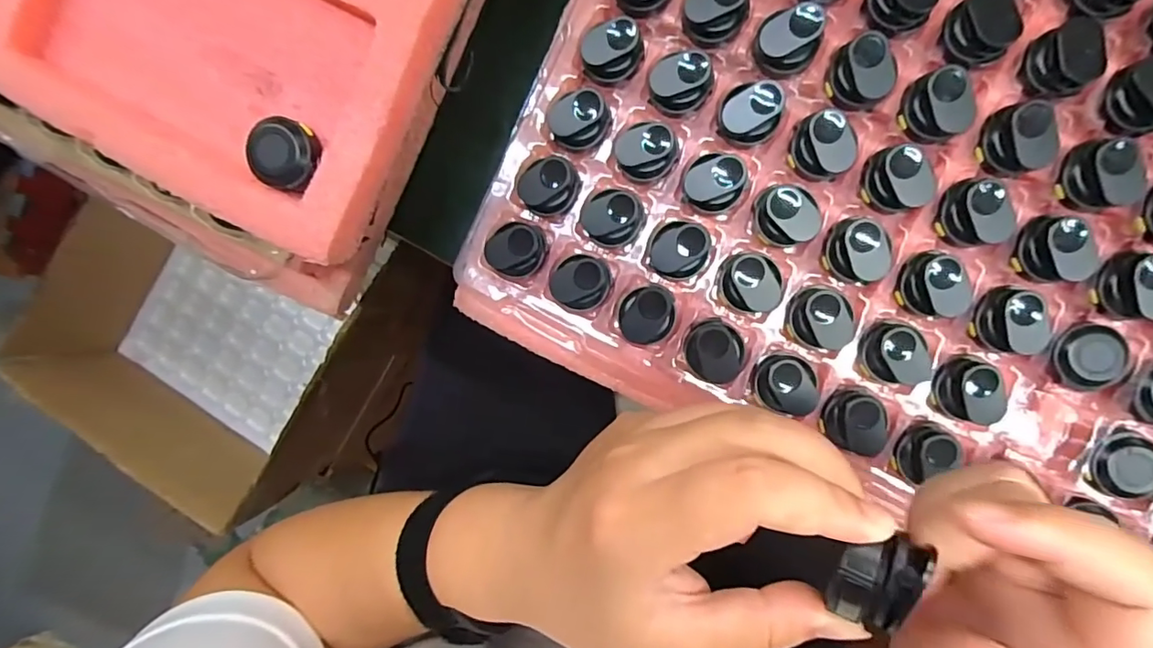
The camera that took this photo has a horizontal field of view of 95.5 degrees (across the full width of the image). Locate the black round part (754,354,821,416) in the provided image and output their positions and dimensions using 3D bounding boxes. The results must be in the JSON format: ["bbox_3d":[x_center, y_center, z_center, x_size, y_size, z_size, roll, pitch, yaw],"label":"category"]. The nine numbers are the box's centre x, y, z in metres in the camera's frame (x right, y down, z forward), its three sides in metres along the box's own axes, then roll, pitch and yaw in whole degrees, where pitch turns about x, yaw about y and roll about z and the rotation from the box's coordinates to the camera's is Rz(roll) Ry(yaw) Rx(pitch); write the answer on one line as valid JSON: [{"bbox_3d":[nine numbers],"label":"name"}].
[{"bbox_3d":[0.102,0.029,0.251,0.028,0.014,0.027,0,95,2],"label":"black round part"}]

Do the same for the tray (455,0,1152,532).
[{"bbox_3d":[0.232,-0.068,0.230,0.497,0.024,0.367,28,97,6],"label":"tray"}]

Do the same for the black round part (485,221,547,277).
[{"bbox_3d":[-0.031,-0.038,0.269,0.029,0.016,0.025,7,92,6],"label":"black round part"}]

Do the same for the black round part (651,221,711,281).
[{"bbox_3d":[0.051,-0.036,0.256,0.028,0.016,0.026,0,91,6],"label":"black round part"}]

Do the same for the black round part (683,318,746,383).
[{"bbox_3d":[0.068,0.014,0.253,0.029,0.011,0.029,0,91,6],"label":"black round part"}]

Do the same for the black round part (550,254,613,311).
[{"bbox_3d":[0.003,-0.021,0.265,0.029,0.017,0.026,5,91,6],"label":"black round part"}]

